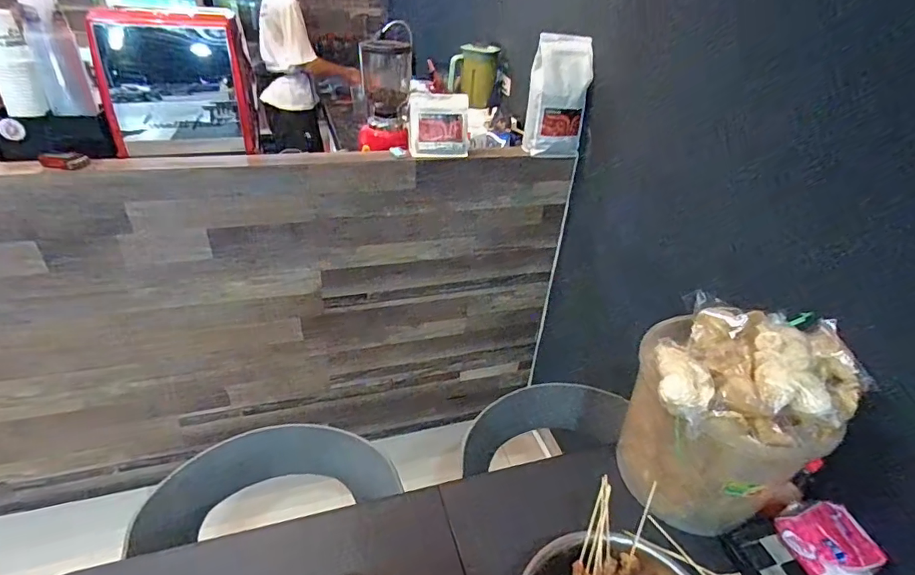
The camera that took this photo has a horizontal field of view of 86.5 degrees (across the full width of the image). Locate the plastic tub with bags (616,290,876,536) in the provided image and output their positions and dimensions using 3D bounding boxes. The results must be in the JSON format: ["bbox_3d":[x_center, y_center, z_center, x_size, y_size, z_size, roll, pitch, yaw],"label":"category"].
[{"bbox_3d":[0.424,0.205,0.784,0.267,0.337,0.224,6,34,1],"label":"plastic tub with bags"}]

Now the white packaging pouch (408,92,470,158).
[{"bbox_3d":[-0.050,-0.427,1.293,0.153,0.149,0.089,-2,35,-11],"label":"white packaging pouch"}]

